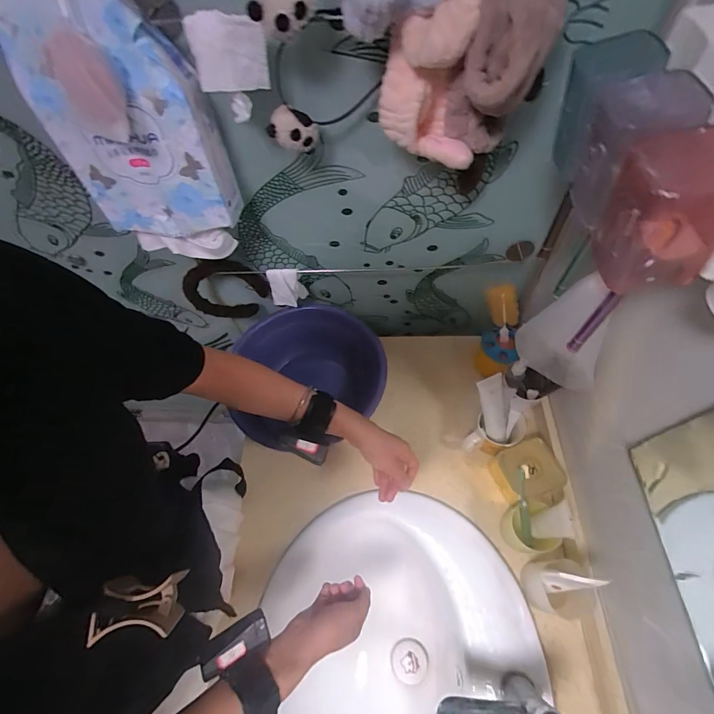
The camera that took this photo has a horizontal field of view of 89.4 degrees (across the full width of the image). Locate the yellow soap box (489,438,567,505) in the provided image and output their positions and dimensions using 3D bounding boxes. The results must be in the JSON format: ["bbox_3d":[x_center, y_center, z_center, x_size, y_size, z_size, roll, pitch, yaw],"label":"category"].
[{"bbox_3d":[0.312,0.211,0.665,0.098,0.080,0.099,-20,62,-8],"label":"yellow soap box"}]

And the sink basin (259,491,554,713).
[{"bbox_3d":[0.056,0.535,0.613,0.440,0.173,0.548,3,60,6],"label":"sink basin"}]

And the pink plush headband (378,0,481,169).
[{"bbox_3d":[0.083,-0.305,0.415,0.104,0.145,0.073,-11,60,-2],"label":"pink plush headband"}]

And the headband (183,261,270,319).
[{"bbox_3d":[-0.282,-0.151,0.798,0.173,0.162,0.037,-15,60,-4],"label":"headband"}]

